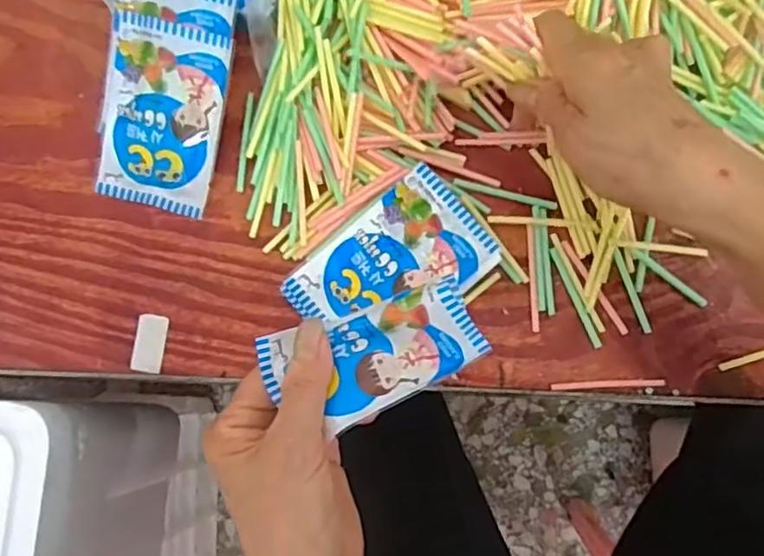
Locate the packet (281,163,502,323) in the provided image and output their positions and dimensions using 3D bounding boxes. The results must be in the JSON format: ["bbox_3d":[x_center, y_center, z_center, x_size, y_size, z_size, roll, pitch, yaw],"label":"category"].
[{"bbox_3d":[0.004,-0.005,0.369,0.109,0.017,0.069,-37,82,-5],"label":"packet"}]

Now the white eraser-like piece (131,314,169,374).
[{"bbox_3d":[-0.132,0.037,0.373,0.017,0.004,0.033,5,80,2],"label":"white eraser-like piece"}]

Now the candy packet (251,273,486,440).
[{"bbox_3d":[-0.006,0.032,0.297,0.094,0.034,0.054,-28,81,-4],"label":"candy packet"}]

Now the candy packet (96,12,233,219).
[{"bbox_3d":[-0.127,-0.091,0.376,0.066,0.008,0.101,14,105,-2],"label":"candy packet"}]

